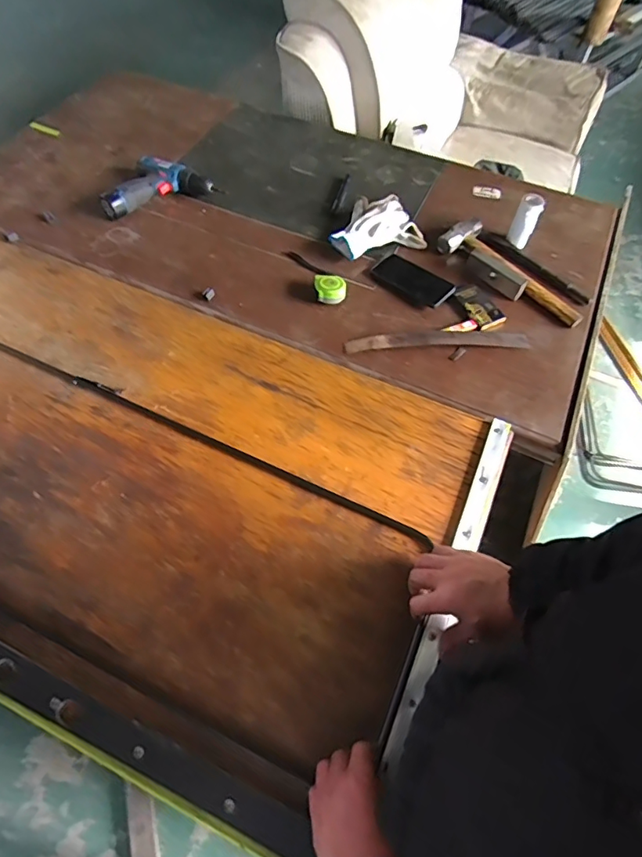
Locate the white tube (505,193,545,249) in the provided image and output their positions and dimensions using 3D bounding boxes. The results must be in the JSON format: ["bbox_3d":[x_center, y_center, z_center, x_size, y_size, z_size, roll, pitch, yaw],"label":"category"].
[{"bbox_3d":[0.411,-0.419,0.995,0.048,0.095,0.040,25,62,13],"label":"white tube"}]

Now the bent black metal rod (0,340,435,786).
[{"bbox_3d":[-0.288,0.125,0.721,0.892,0.014,0.364,21,61,11],"label":"bent black metal rod"}]

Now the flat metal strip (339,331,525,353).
[{"bbox_3d":[0.211,-0.160,0.883,0.329,0.025,0.035,-3,59,-3],"label":"flat metal strip"}]

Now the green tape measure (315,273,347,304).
[{"bbox_3d":[0.018,-0.259,0.930,0.059,0.038,0.048,2,59,0],"label":"green tape measure"}]

